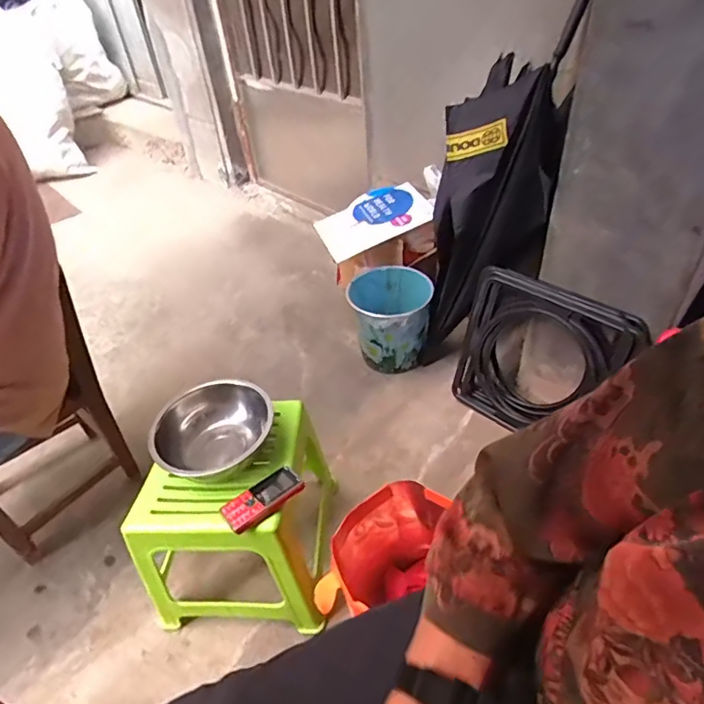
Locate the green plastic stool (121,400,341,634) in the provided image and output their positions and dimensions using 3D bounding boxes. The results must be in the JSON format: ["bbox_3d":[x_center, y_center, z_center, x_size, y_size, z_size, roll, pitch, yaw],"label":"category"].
[{"bbox_3d":[-0.197,0.278,0.904,0.287,0.266,0.305,0,42,6],"label":"green plastic stool"}]

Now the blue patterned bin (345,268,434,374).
[{"bbox_3d":[0.102,-0.081,1.340,0.210,0.223,0.193,-2,41,4],"label":"blue patterned bin"}]

